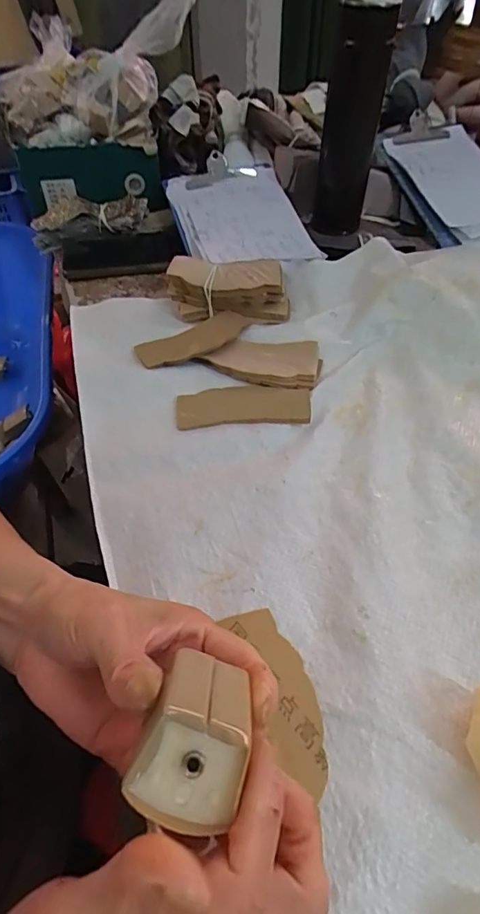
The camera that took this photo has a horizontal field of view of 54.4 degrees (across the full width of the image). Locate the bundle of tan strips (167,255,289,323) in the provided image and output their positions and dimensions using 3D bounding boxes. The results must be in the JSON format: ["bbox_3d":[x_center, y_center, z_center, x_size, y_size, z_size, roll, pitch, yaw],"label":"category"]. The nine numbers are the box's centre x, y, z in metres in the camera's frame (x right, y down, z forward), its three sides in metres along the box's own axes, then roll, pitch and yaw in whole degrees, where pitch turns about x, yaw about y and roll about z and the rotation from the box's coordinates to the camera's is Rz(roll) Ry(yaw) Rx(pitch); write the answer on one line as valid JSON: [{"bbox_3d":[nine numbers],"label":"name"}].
[{"bbox_3d":[-0.012,-0.170,0.478,0.122,0.037,0.057,5,50,4],"label":"bundle of tan strips"}]

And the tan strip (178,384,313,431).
[{"bbox_3d":[0.003,-0.045,0.397,0.111,0.004,0.050,-2,50,-1],"label":"tan strip"}]

